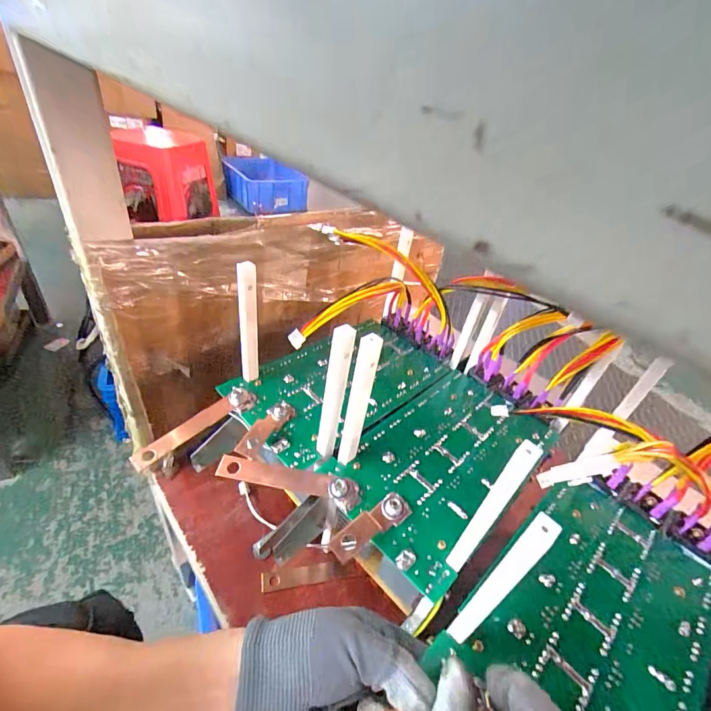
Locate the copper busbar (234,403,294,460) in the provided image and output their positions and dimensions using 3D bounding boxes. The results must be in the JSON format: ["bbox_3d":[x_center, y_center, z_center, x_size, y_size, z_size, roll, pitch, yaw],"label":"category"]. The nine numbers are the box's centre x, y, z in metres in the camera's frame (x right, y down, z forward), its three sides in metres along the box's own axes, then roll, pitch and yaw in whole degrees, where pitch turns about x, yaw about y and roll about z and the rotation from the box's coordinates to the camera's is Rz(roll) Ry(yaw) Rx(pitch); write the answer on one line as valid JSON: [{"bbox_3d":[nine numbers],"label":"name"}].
[{"bbox_3d":[-0.081,0.066,0.348,0.022,0.005,0.069,30,42,11],"label":"copper busbar"}]

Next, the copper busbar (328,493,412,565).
[{"bbox_3d":[0.012,0.127,0.287,0.069,0.011,0.020,-23,48,-35],"label":"copper busbar"}]

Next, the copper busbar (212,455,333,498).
[{"bbox_3d":[-0.068,0.100,0.317,0.095,0.004,0.017,9,70,7],"label":"copper busbar"}]

